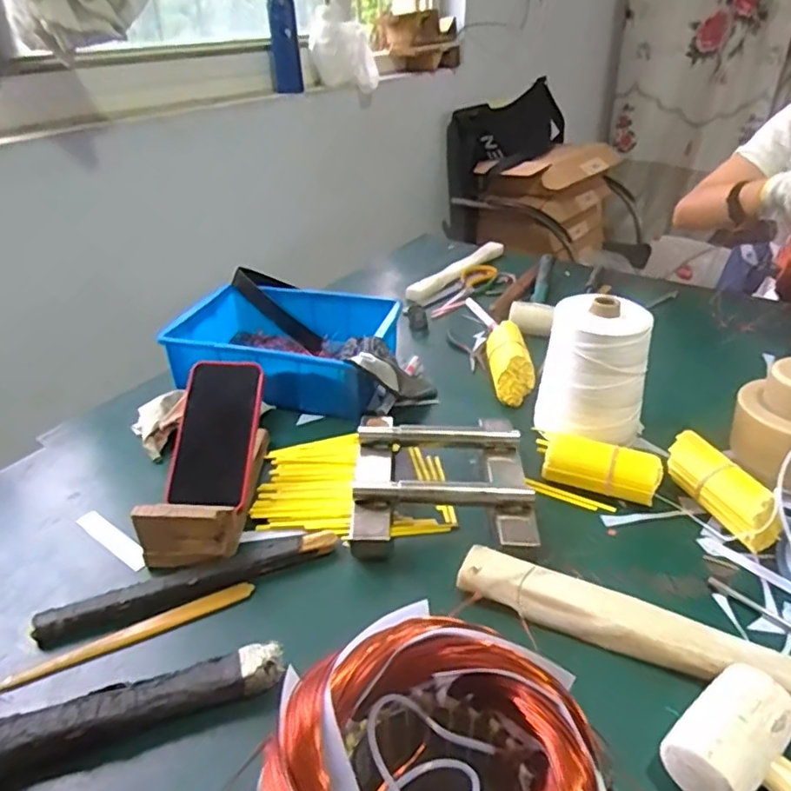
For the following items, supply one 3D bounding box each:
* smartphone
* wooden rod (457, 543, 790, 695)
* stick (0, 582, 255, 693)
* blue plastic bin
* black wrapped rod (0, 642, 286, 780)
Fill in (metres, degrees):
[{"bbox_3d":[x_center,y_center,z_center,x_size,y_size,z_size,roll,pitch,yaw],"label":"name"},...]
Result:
[{"bbox_3d":[-0.188,0.038,0.647,0.079,0.018,0.161,2,63,1],"label":"smartphone"},{"bbox_3d":[0.212,0.194,0.494,0.329,0.033,0.042,13,35,22],"label":"wooden rod"},{"bbox_3d":[-0.222,0.200,0.521,0.207,0.007,0.015,-17,35,-22],"label":"stick"},{"bbox_3d":[-0.146,-0.072,0.870,0.277,0.088,0.225,9,34,16],"label":"blue plastic bin"},{"bbox_3d":[-0.225,0.234,0.445,0.286,0.026,0.032,-12,34,-16],"label":"black wrapped rod"}]

